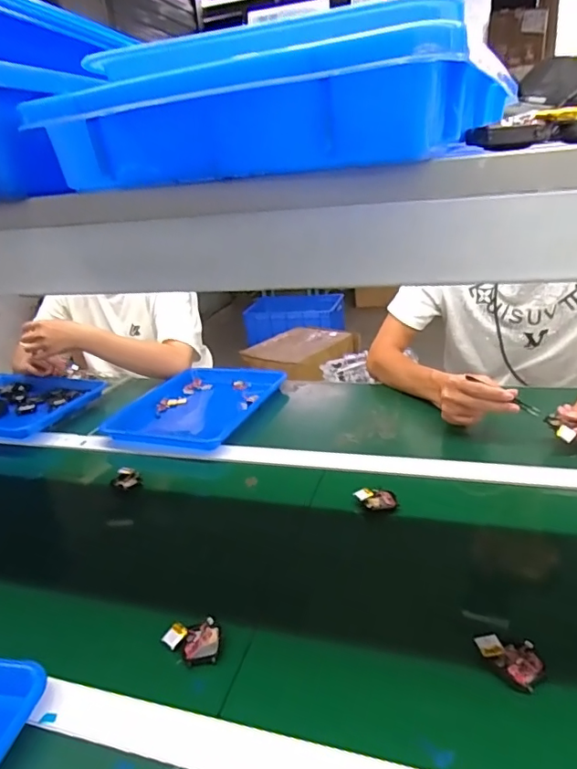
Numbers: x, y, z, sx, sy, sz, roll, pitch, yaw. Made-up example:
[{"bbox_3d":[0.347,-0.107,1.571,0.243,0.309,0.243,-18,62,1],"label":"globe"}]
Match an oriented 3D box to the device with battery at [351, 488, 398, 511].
[{"bbox_3d":[0.116,0.151,0.697,0.053,0.021,0.030,-5,23,2],"label":"device with battery"}]

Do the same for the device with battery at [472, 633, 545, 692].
[{"bbox_3d":[0.197,0.240,0.464,0.035,0.017,0.053,-20,26,-30],"label":"device with battery"}]

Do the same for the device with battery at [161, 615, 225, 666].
[{"bbox_3d":[-0.093,0.248,0.510,0.055,0.021,0.042,-8,23,-5],"label":"device with battery"}]

